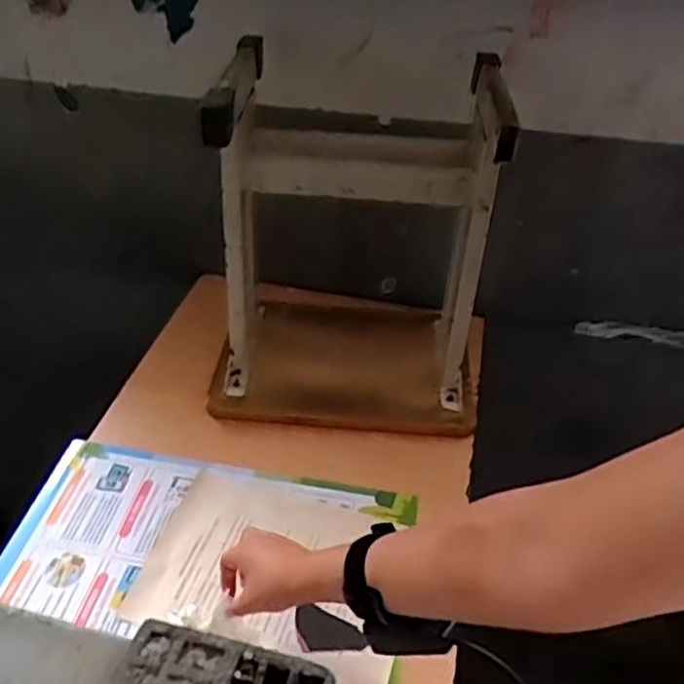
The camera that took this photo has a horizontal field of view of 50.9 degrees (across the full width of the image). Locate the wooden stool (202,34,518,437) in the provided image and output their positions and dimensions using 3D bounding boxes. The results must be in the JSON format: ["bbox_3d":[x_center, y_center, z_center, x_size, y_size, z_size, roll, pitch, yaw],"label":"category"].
[{"bbox_3d":[0.022,-0.128,0.912,0.335,0.409,0.295,6,38,4],"label":"wooden stool"}]

